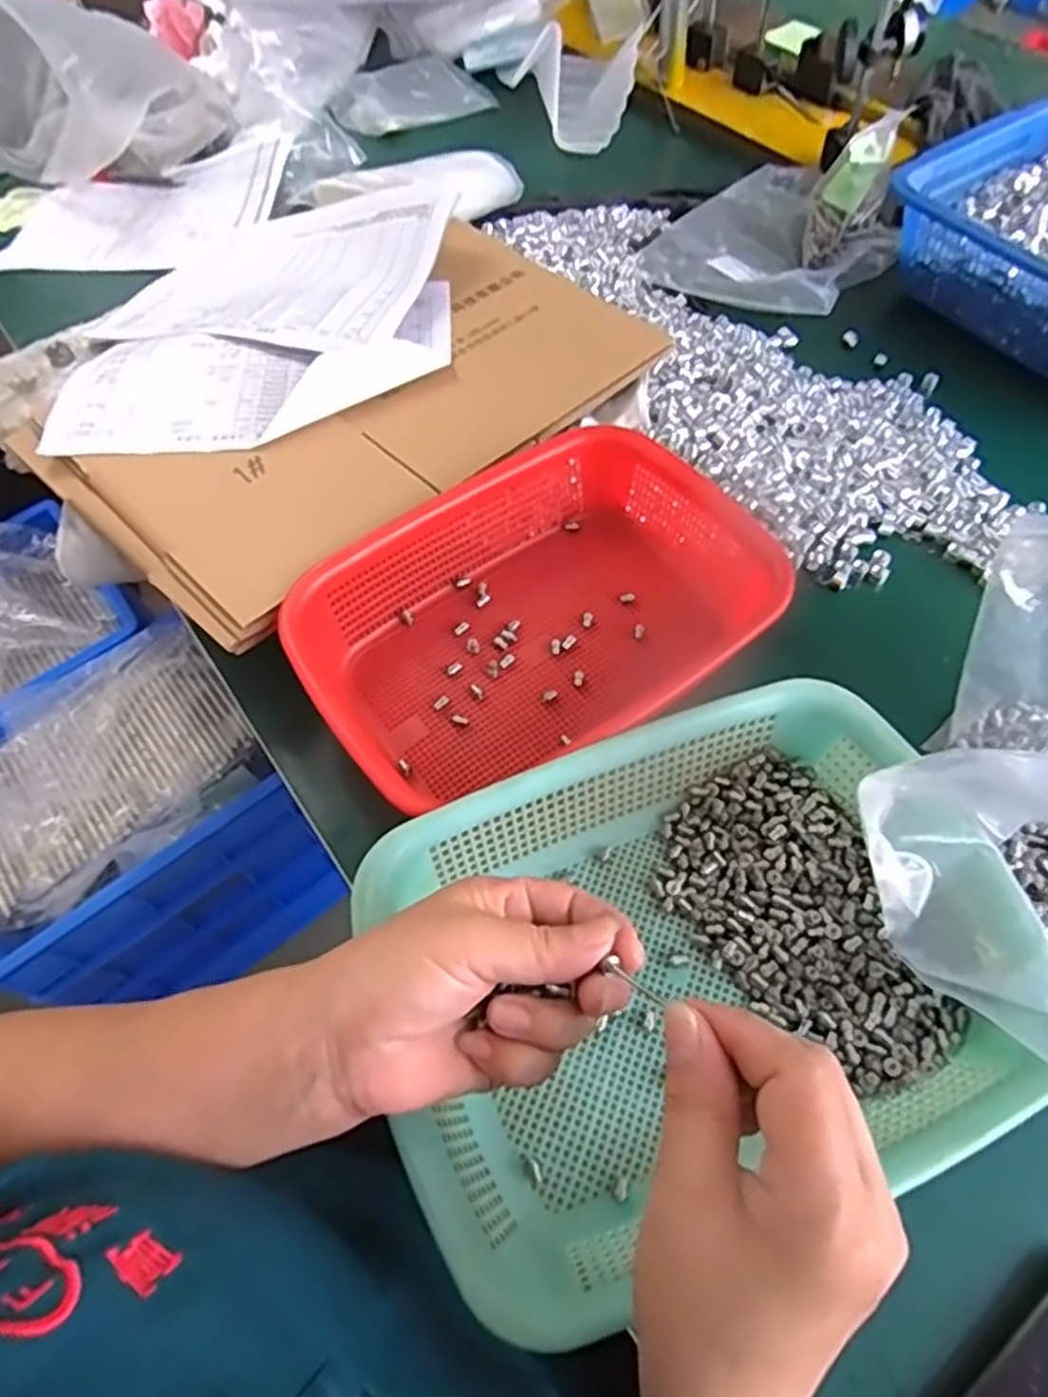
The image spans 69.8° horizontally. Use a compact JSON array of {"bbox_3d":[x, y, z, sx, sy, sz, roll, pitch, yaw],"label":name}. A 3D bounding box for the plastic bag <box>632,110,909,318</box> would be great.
[{"bbox_3d":[0.242,-0.452,0.692,0.180,0.067,0.223,34,68,20],"label":"plastic bag"}]

